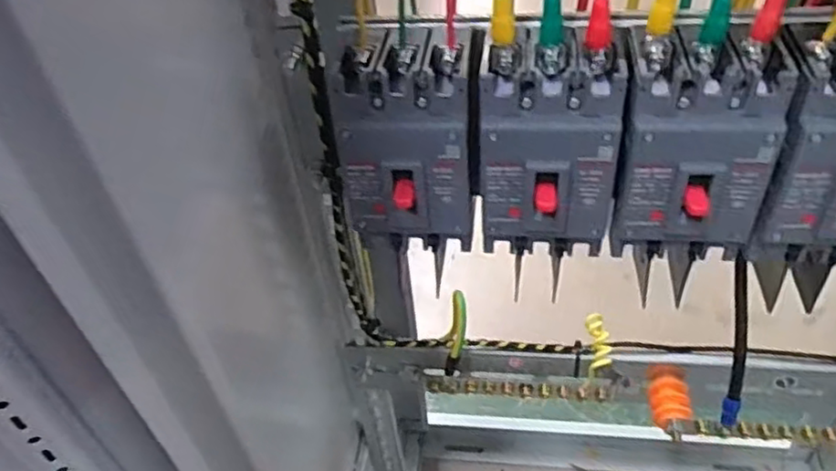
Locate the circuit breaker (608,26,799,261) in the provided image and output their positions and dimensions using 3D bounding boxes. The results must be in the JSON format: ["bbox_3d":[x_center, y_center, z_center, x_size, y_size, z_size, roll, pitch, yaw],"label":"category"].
[{"bbox_3d":[0.156,-0.041,0.386,0.079,0.133,0.066,6,45,11],"label":"circuit breaker"}]

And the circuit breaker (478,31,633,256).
[{"bbox_3d":[0.077,-0.050,0.394,0.078,0.118,0.070,4,45,10],"label":"circuit breaker"}]

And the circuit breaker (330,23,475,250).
[{"bbox_3d":[-0.006,-0.056,0.405,0.080,0.114,0.075,-1,44,4],"label":"circuit breaker"}]

